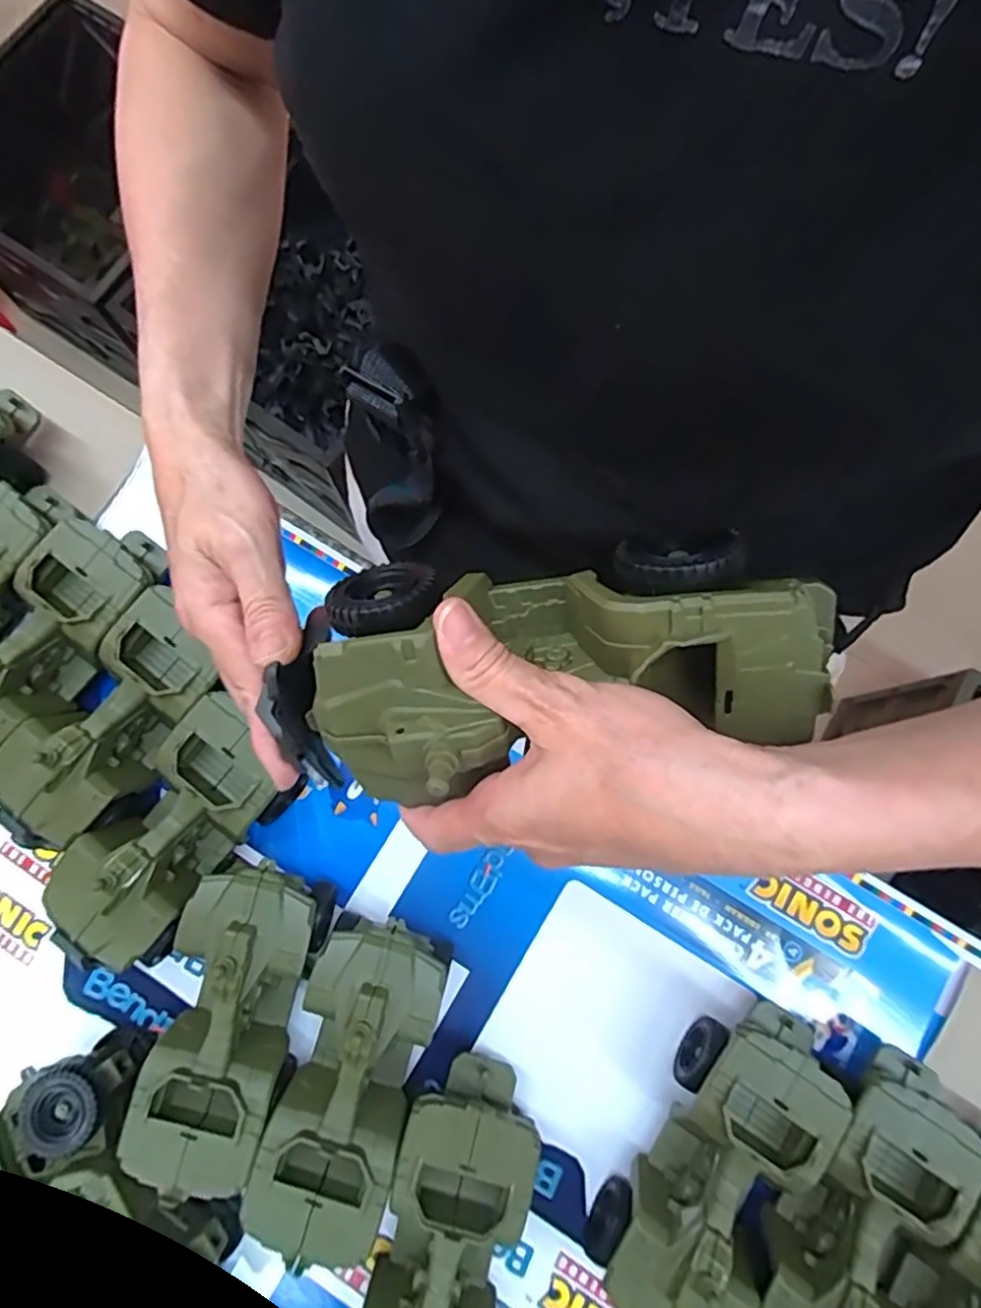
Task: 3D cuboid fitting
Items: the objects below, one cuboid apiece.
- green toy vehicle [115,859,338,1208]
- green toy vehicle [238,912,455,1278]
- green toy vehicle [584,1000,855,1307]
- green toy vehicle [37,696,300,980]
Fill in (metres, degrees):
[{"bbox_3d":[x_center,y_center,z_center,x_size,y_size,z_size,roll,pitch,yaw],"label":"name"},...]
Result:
[{"bbox_3d":[-0.159,0.226,0.424,0.082,0.080,0.178,14,79,2],"label":"green toy vehicle"},{"bbox_3d":[-0.084,0.257,0.417,0.077,0.081,0.176,16,79,3],"label":"green toy vehicle"},{"bbox_3d":[0.139,0.309,0.410,0.080,0.079,0.185,33,80,6],"label":"green toy vehicle"},{"bbox_3d":[-0.203,0.117,0.444,0.087,0.076,0.178,35,80,6],"label":"green toy vehicle"}]

